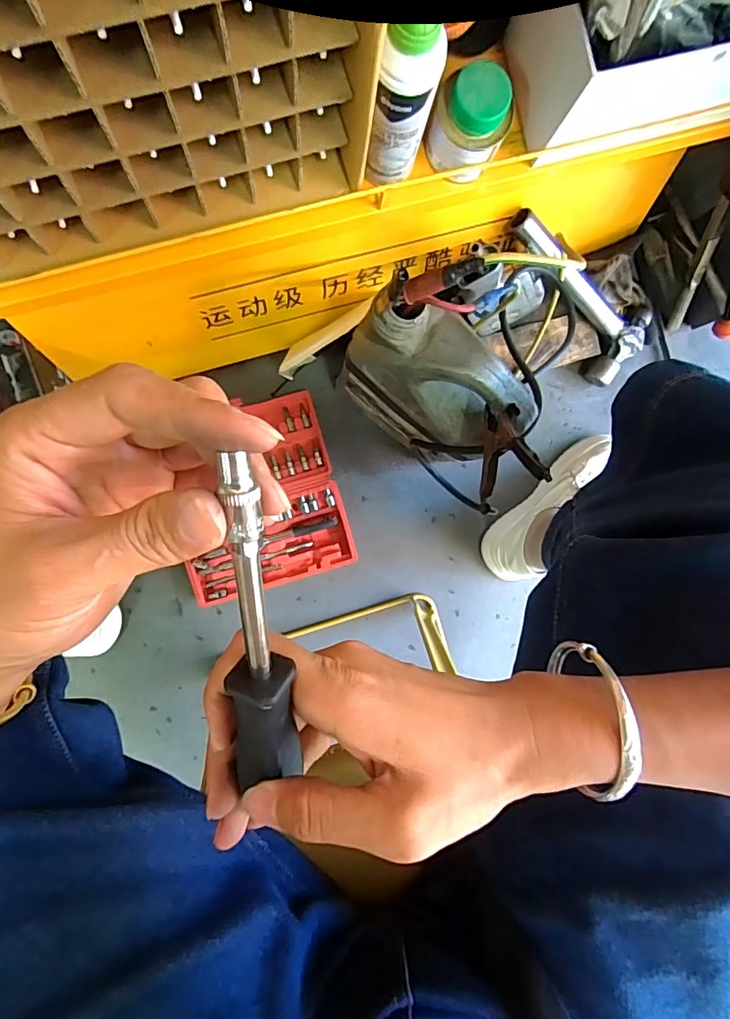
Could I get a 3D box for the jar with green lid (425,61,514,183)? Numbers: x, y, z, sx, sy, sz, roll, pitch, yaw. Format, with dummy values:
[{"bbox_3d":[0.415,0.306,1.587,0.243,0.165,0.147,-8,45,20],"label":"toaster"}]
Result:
[{"bbox_3d":[0.091,-0.339,0.425,0.066,0.065,0.056,22,91,-6],"label":"jar with green lid"}]

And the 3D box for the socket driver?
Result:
[{"bbox_3d":[-0.034,0.046,0.154,0.020,0.016,0.131,-2,119,-5],"label":"socket driver"}]

